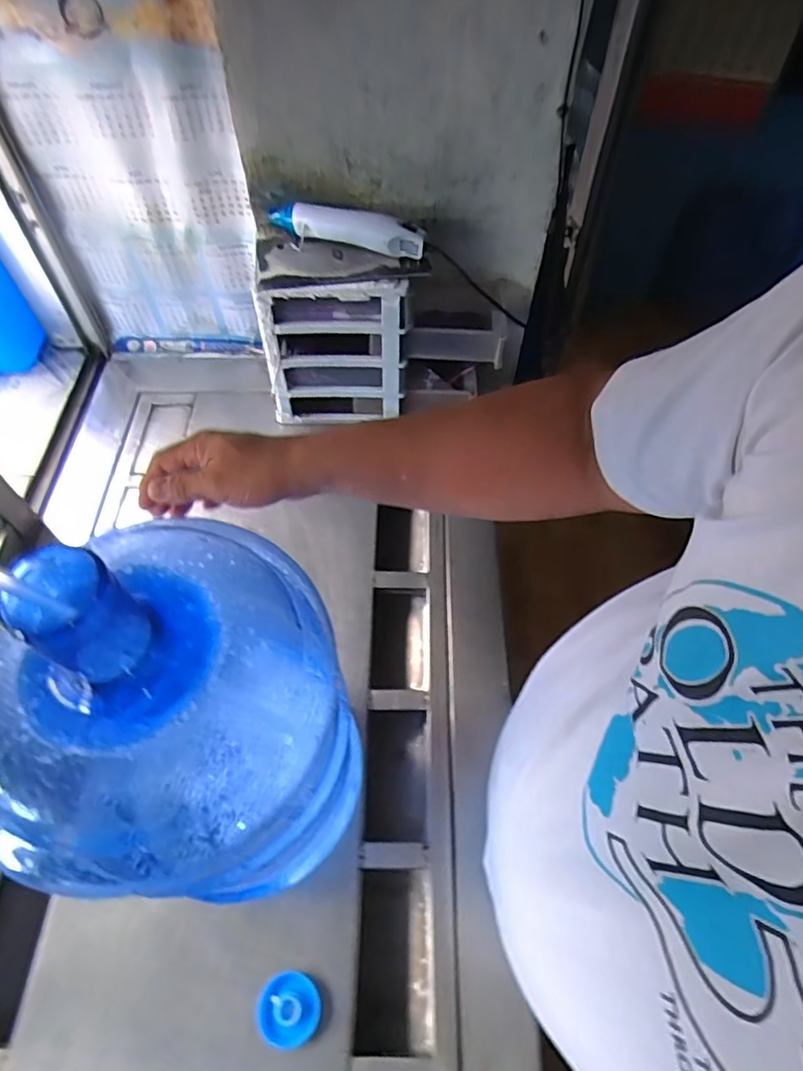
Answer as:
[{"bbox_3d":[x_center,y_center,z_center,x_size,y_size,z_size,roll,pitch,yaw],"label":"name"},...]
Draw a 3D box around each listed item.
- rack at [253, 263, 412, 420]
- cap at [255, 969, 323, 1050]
[{"bbox_3d":[-0.100,-0.264,0.892,0.210,0.252,0.045,6,59,4],"label":"rack"},{"bbox_3d":[-0.110,0.461,0.576,0.060,0.013,0.057,0,59,1],"label":"cap"}]

